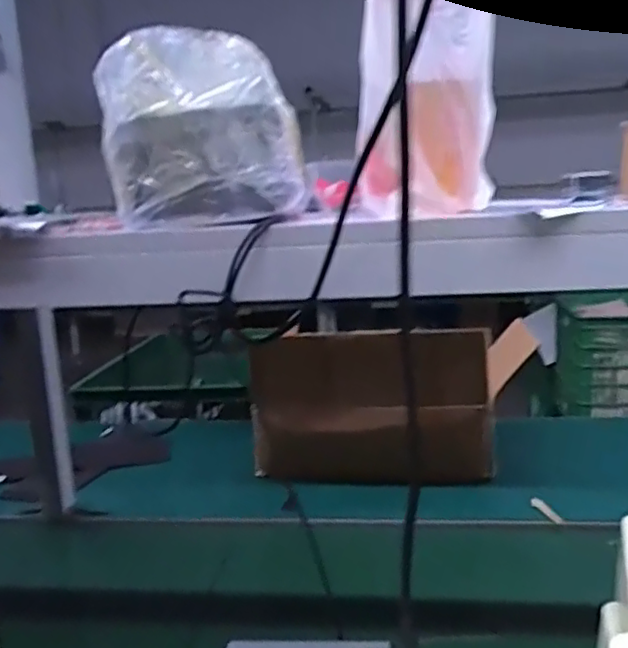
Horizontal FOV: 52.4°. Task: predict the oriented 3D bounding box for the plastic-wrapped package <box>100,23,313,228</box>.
[{"bbox_3d":[-0.087,-0.165,0.518,0.147,0.156,0.105,-3,11,-2],"label":"plastic-wrapped package"}]

